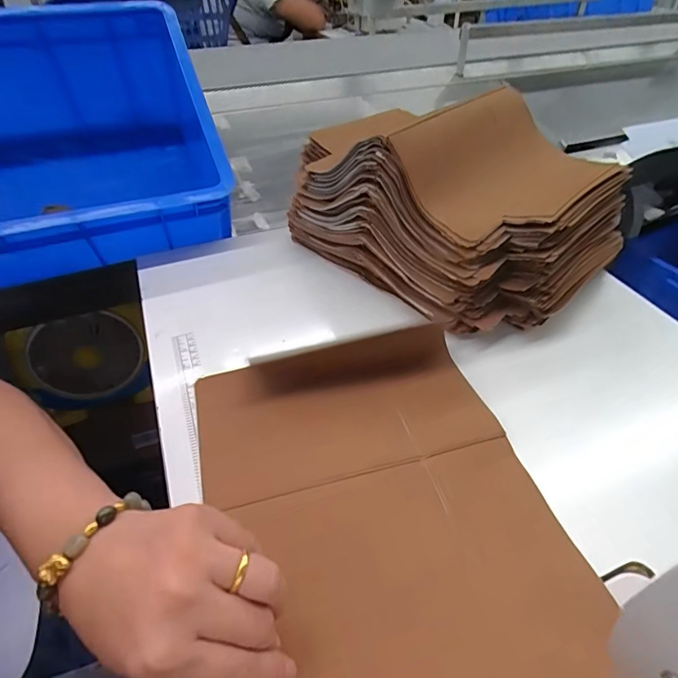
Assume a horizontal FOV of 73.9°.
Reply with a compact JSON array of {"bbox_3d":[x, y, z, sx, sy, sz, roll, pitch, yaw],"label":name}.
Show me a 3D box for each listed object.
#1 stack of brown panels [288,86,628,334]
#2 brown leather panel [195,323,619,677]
[{"bbox_3d":[0.124,-0.164,0.528,0.243,0.165,0.344,-34,53,-31],"label":"stack of brown panels"},{"bbox_3d":[0.027,0.117,0.334,0.230,0.025,0.298,-10,45,-13],"label":"brown leather panel"}]

